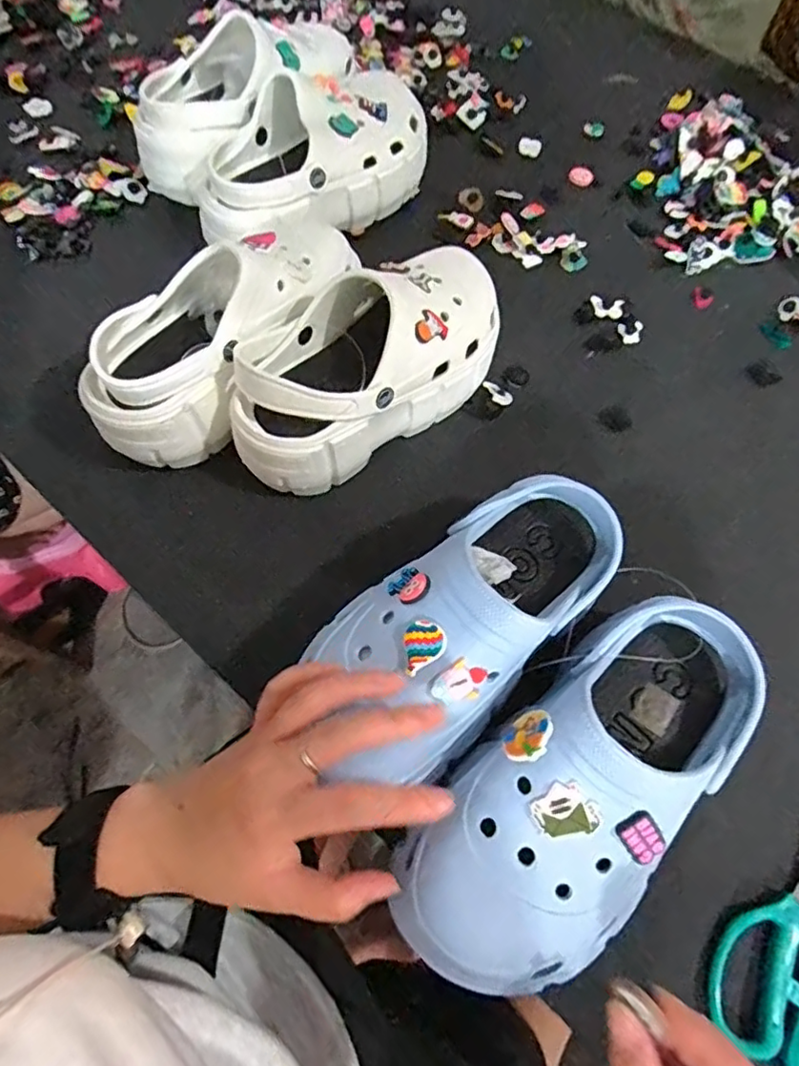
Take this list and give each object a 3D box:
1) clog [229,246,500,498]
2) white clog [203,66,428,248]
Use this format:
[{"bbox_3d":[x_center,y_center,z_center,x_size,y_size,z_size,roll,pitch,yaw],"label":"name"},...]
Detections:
[{"bbox_3d":[-0.019,-0.131,0.461,0.241,0.092,0.101,-36,71,-19],"label":"clog"},{"bbox_3d":[-0.079,-0.341,0.565,0.241,0.098,0.109,-40,72,-21],"label":"white clog"}]

